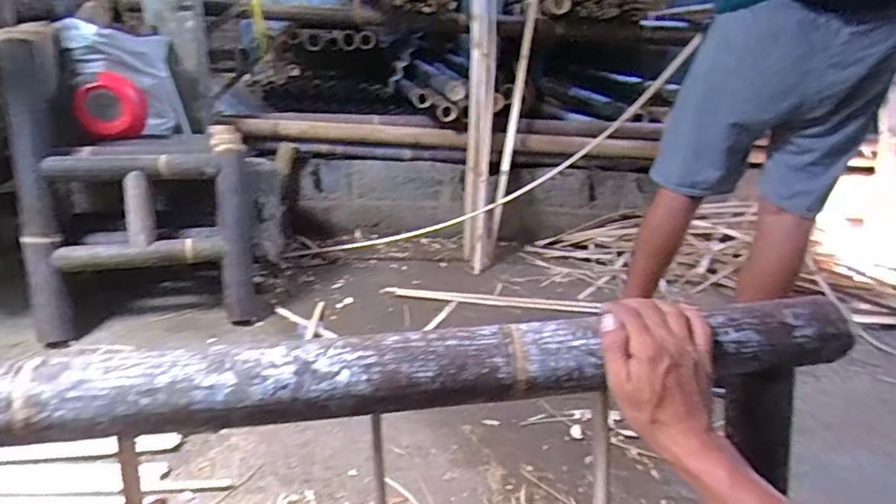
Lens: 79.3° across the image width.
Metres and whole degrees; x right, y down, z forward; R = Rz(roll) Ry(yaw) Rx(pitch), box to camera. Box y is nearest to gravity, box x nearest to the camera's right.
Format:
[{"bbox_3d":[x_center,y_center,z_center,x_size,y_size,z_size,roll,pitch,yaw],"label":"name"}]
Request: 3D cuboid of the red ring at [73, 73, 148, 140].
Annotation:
[{"bbox_3d":[-0.957,-0.404,1.538,0.177,0.180,0.056,-7,25,-24],"label":"red ring"}]

